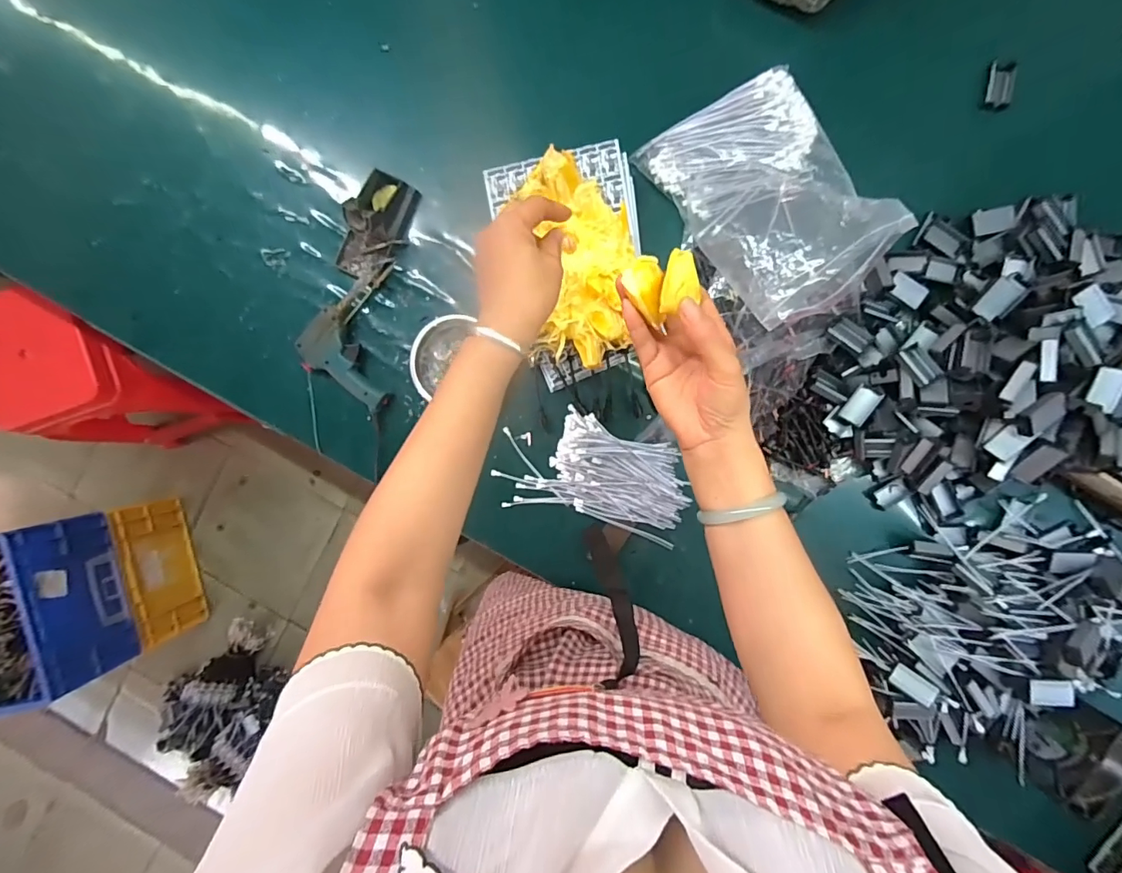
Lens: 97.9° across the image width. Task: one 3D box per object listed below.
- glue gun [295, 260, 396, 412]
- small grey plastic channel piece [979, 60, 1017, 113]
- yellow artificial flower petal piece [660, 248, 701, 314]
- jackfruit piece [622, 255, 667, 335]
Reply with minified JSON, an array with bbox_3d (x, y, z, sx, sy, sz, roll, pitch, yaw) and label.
[{"bbox_3d":[-0.313,-0.147,0.717,0.131,0.042,0.216,3,94,5],"label":"glue gun"},{"bbox_3d":[0.564,-0.449,0.626,0.033,0.016,0.055,9,94,4],"label":"small grey plastic channel piece"},{"bbox_3d":[0.083,-0.108,0.342,0.025,0.020,0.038,0,93,5],"label":"yellow artificial flower petal piece"},{"bbox_3d":[0.067,-0.110,0.368,0.028,0.022,0.048,-31,91,6],"label":"jackfruit piece"}]

